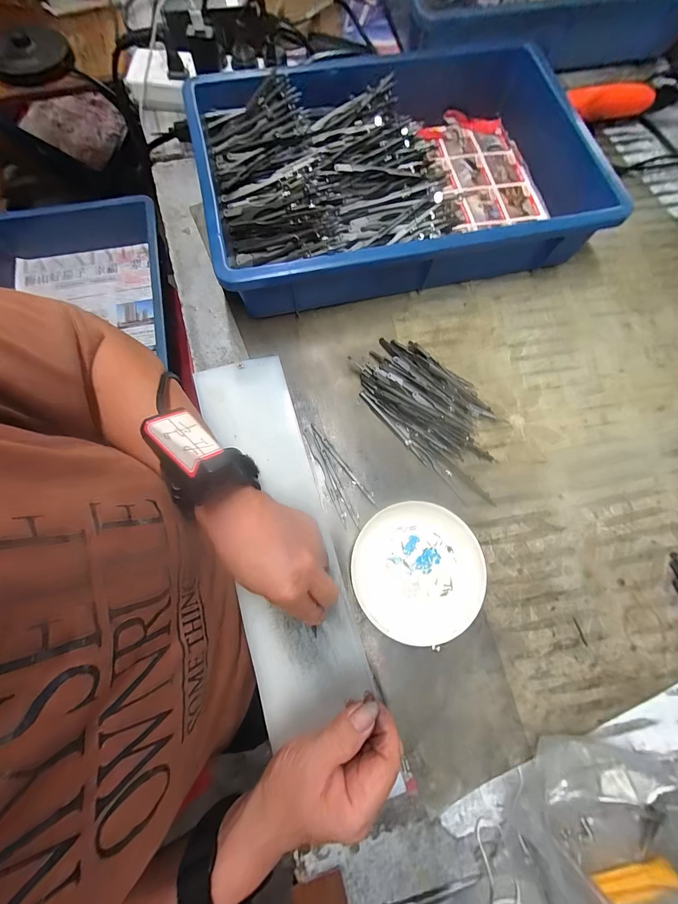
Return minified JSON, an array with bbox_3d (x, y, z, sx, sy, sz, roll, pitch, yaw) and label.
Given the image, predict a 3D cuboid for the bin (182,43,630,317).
[{"bbox_3d":[0.066,-0.321,0.376,0.420,0.084,0.279,-12,76,-5],"label":"bin"}]

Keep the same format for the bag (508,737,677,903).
[{"bbox_3d":[0.211,0.297,0.222,0.140,0.076,0.142,-19,77,-7],"label":"bag"}]

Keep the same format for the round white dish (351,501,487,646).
[{"bbox_3d":[0.072,0.108,0.297,0.114,0.020,0.116,0,75,-2],"label":"round white dish"}]

